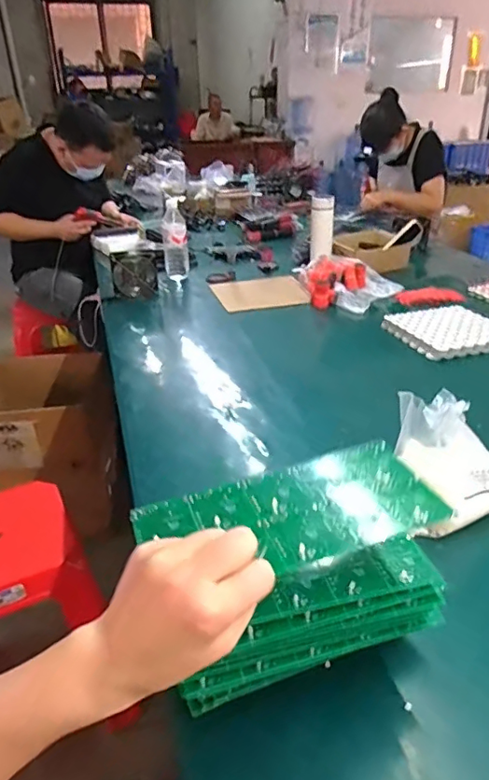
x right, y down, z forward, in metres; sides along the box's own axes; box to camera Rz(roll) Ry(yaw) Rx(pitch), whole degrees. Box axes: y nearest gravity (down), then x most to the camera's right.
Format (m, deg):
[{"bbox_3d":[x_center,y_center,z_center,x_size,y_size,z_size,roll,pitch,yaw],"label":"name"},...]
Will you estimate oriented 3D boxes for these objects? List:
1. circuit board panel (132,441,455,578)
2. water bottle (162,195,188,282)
[{"bbox_3d":[0.036,0.094,0.405,0.221,0.014,0.107,-10,31,-17],"label":"circuit board panel"},{"bbox_3d":[-0.204,-0.435,1.561,0.071,0.228,0.061,-4,29,-5],"label":"water bottle"}]

